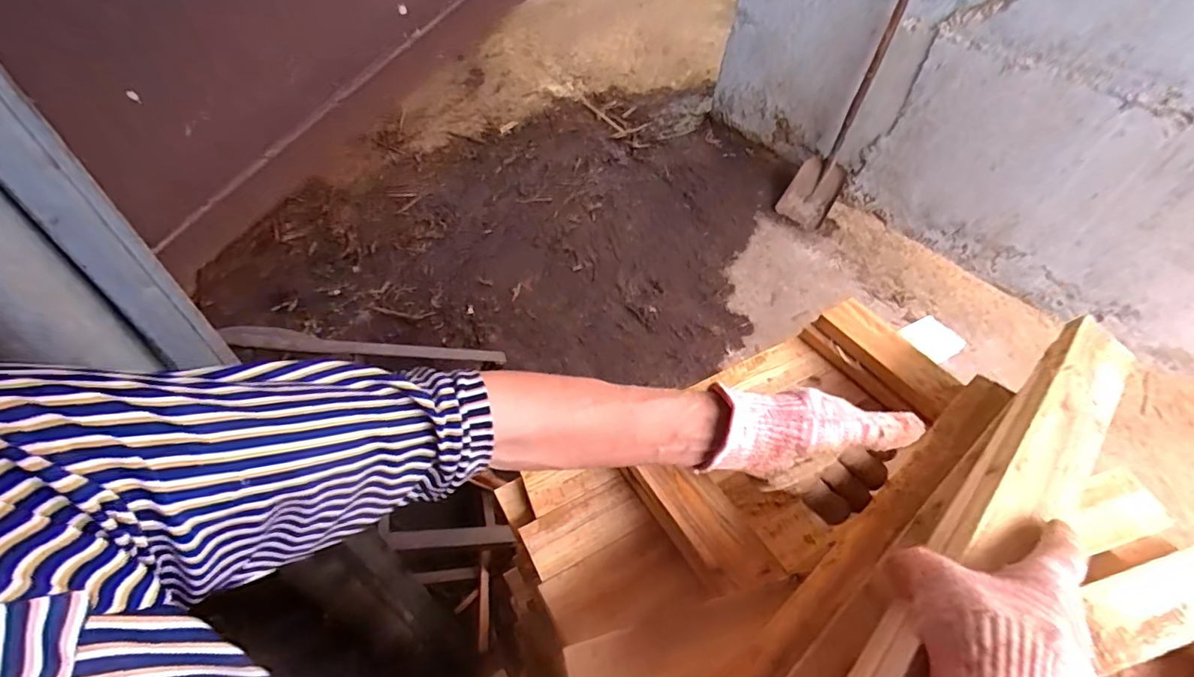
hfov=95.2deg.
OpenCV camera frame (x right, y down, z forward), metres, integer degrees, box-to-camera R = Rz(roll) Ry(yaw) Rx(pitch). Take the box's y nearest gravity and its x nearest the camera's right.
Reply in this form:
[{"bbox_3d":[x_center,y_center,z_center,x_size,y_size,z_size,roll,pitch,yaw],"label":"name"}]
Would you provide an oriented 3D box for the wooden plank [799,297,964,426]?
[{"bbox_3d":[0.307,0.024,0.590,0.065,0.037,0.151,-25,55,-21],"label":"wooden plank"}]

